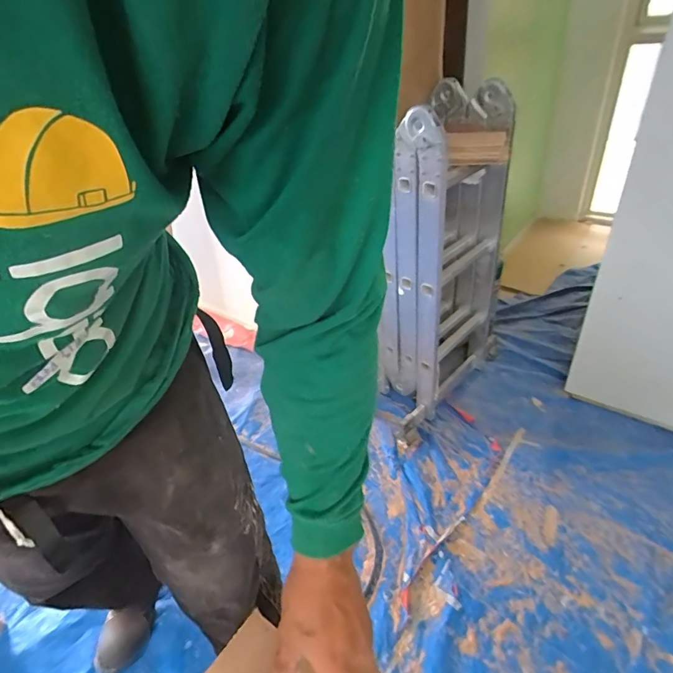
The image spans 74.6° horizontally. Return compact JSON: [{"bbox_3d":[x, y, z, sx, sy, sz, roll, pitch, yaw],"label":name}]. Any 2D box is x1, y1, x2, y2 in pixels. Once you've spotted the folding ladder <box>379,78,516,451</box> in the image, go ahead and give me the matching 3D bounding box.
[{"bbox_3d":[0.328,-0.175,1.356,0.215,0.970,0.544,23,46,34],"label":"folding ladder"}]

